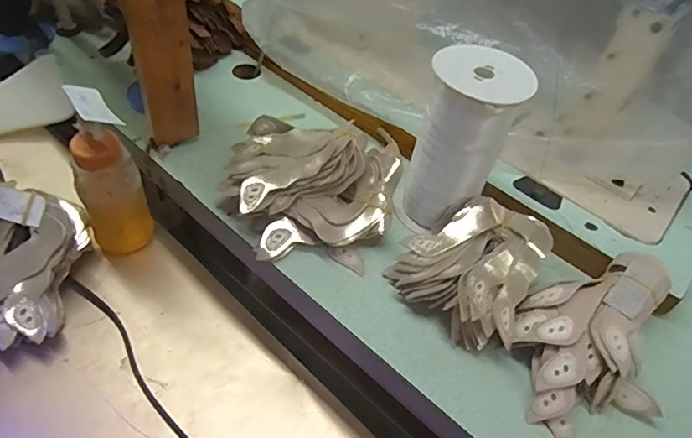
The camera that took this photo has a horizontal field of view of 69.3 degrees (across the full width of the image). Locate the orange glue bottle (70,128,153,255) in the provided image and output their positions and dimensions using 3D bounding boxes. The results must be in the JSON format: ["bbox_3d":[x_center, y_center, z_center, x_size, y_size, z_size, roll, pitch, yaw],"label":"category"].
[{"bbox_3d":[-0.199,-0.019,0.428,0.040,0.127,0.040,5,48,-2],"label":"orange glue bottle"}]

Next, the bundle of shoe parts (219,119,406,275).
[{"bbox_3d":[-0.037,-0.033,0.456,0.160,0.063,0.145,12,48,3],"label":"bundle of shoe parts"}]

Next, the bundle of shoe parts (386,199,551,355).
[{"bbox_3d":[0.100,0.034,0.414,0.106,0.050,0.116,26,50,15],"label":"bundle of shoe parts"}]

